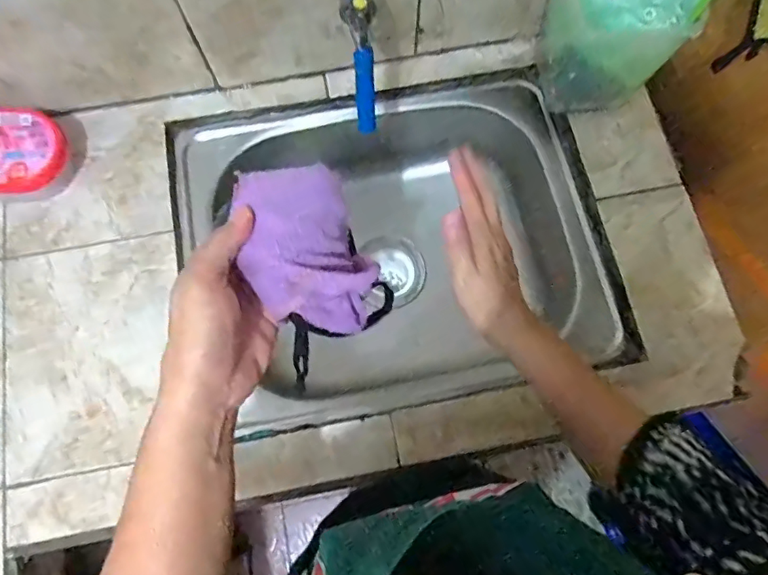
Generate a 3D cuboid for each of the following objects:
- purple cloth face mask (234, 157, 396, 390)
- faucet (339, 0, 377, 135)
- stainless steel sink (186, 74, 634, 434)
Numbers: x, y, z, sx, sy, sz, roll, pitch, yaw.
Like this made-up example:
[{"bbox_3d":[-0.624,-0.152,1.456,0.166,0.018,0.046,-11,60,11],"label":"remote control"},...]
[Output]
[{"bbox_3d":[-0.050,-0.017,0.355,0.093,0.023,0.138,-42,118,-37],"label":"purple cloth face mask"},{"bbox_3d":[-0.025,-0.245,0.462,0.039,0.091,0.188,-6,93,-2],"label":"faucet"},{"bbox_3d":[0.006,-0.055,0.683,0.484,0.195,0.384,-11,76,-4],"label":"stainless steel sink"}]

